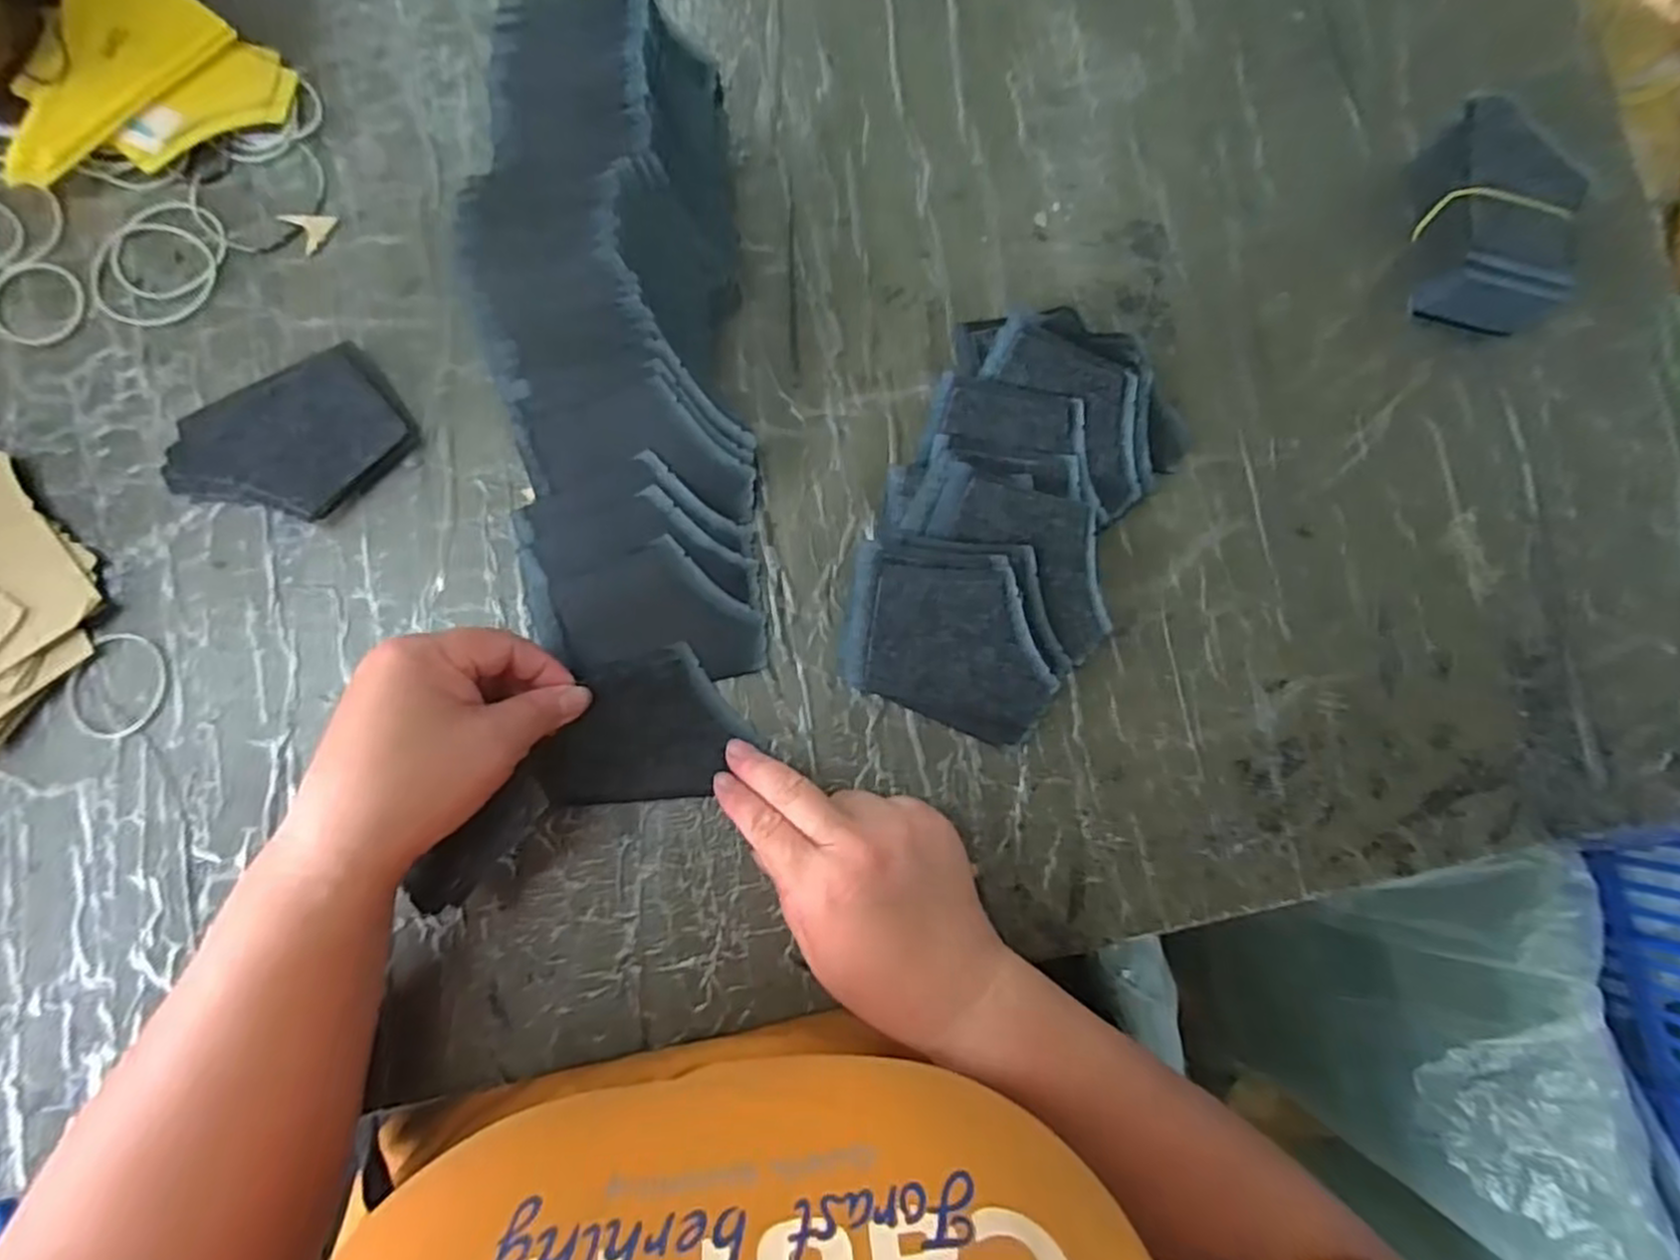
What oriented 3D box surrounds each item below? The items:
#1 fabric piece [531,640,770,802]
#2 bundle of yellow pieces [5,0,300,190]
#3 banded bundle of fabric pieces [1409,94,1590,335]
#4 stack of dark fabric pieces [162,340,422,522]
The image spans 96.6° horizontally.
[{"bbox_3d":[-0.095,0.048,0.360,0.096,0.017,0.070,-15,86,-8],"label":"fabric piece"},{"bbox_3d":[-0.349,-0.264,0.375,0.110,0.018,0.118,20,80,-4],"label":"bundle of yellow pieces"},{"bbox_3d":[0.371,-0.232,0.430,0.071,0.050,0.105,9,81,-6],"label":"banded bundle of fabric pieces"},{"bbox_3d":[-0.264,-0.088,0.359,0.103,0.021,0.071,-26,87,-10],"label":"stack of dark fabric pieces"}]

